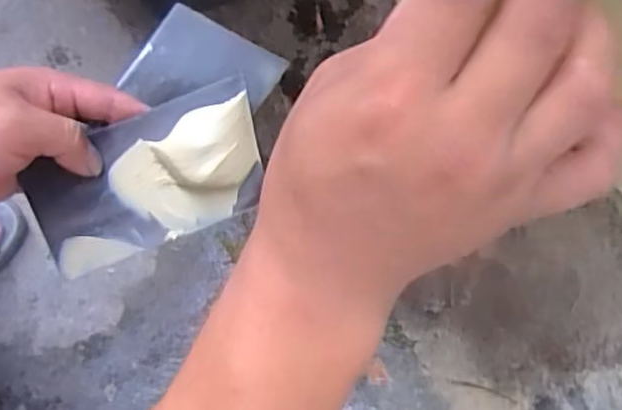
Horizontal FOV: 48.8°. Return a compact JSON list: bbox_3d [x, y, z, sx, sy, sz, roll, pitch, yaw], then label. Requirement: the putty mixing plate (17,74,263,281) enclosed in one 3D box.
[{"bbox_3d":[-0.091,-0.014,0.389,0.132,0.015,0.072,-21,94,2],"label":"putty mixing plate"}]

